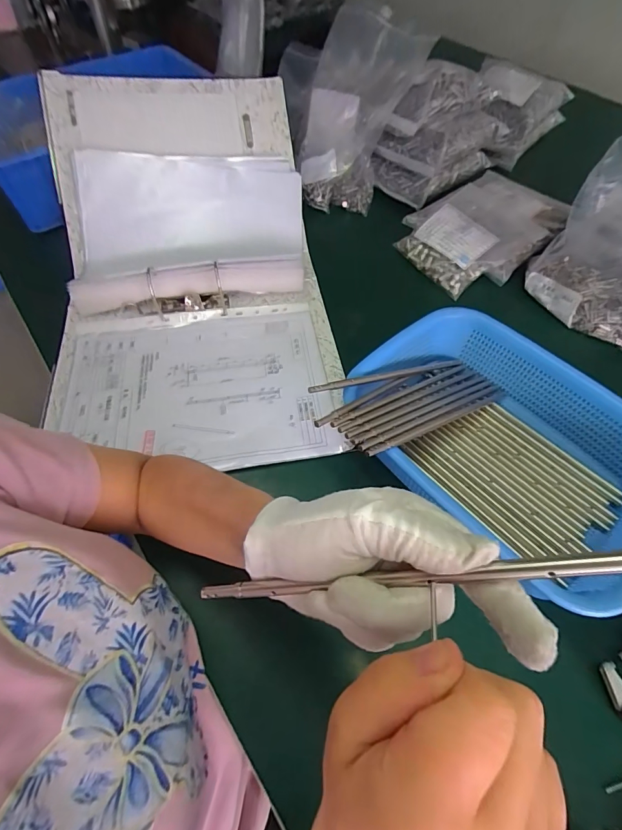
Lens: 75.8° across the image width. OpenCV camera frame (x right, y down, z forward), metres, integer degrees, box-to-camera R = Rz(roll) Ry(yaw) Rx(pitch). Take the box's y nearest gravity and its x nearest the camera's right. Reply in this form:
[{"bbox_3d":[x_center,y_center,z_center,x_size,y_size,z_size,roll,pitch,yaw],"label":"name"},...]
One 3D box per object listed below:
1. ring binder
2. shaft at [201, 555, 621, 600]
[{"bbox_3d":[-0.159,-0.214,0.509,0.341,0.165,0.538,-5,58,-3],"label":"ring binder"},{"bbox_3d":[0.041,0.072,0.175,0.227,0.004,0.007,-15,54,25],"label":"shaft"}]

